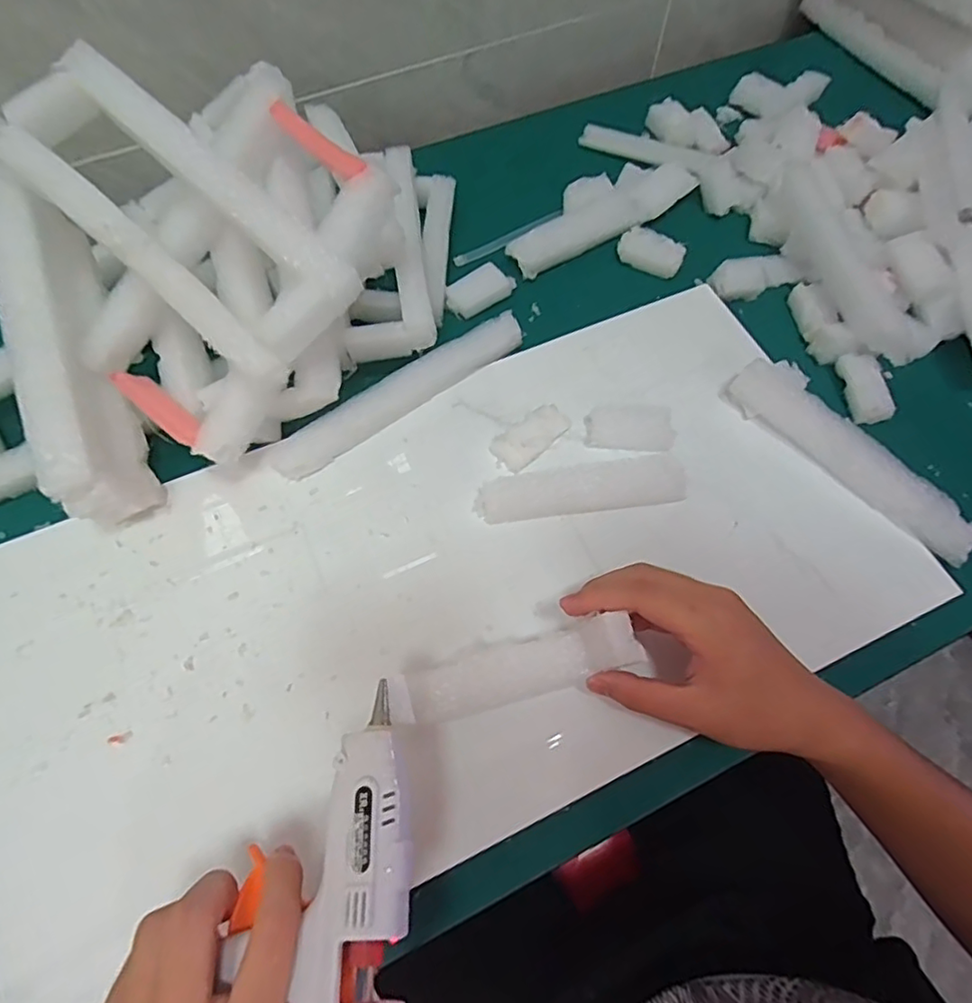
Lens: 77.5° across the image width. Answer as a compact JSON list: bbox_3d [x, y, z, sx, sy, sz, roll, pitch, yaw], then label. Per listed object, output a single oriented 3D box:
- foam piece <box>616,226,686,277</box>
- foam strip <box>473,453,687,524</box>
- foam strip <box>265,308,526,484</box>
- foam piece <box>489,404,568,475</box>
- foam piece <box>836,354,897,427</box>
[{"bbox_3d":[0.145,-0.220,0.531,0.055,0.017,0.031,24,68,9],"label":"foam piece"},{"bbox_3d":[0.066,-0.009,0.422,0.144,0.019,0.030,-6,67,-4],"label":"foam strip"},{"bbox_3d":[-0.061,-0.082,0.455,0.212,0.023,0.028,-34,71,-15],"label":"foam strip"},{"bbox_3d":[0.034,-0.048,0.444,0.060,0.015,0.032,-33,71,-14],"label":"foam piece"},{"bbox_3d":[0.295,-0.089,0.471,0.022,0.022,0.057,-10,67,-6],"label":"foam piece"}]

